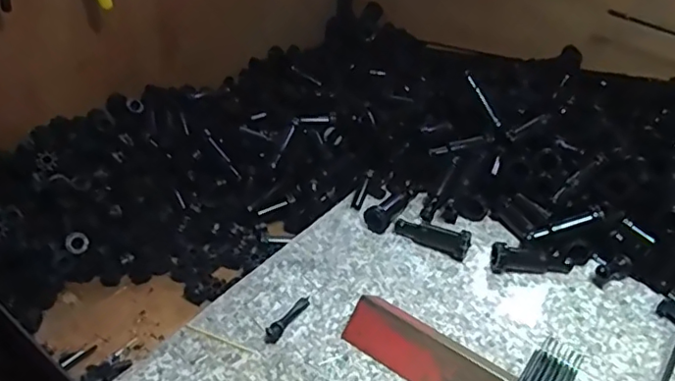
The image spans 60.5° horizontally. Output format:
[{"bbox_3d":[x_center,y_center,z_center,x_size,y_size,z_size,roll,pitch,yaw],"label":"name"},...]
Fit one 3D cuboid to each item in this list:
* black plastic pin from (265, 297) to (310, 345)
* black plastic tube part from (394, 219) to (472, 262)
[{"bbox_3d":[-0.038,0.096,0.441,0.011,0.008,0.050,23,44,24],"label":"black plastic pin"},{"bbox_3d":[0.082,0.041,0.508,0.068,0.023,0.018,19,43,20],"label":"black plastic tube part"}]

